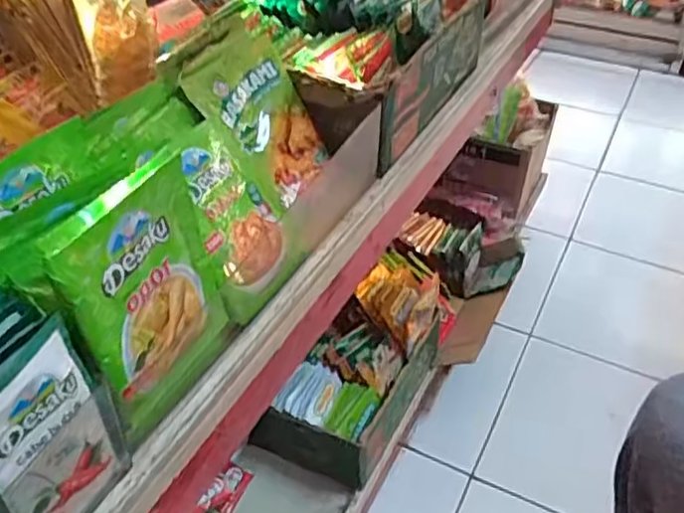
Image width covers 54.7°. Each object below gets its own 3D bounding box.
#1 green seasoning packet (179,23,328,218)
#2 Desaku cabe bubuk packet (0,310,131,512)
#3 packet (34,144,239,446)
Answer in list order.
[{"bbox_3d":[-0.057,-0.102,0.485,0.019,0.120,0.106,-20,20,44],"label":"green seasoning packet"},{"bbox_3d":[-0.124,0.080,0.283,0.013,0.101,0.064,17,42,19],"label":"Desaku cabe bubuk packet"},{"bbox_3d":[-0.098,0.021,0.334,0.028,0.124,0.097,16,41,17],"label":"packet"}]

